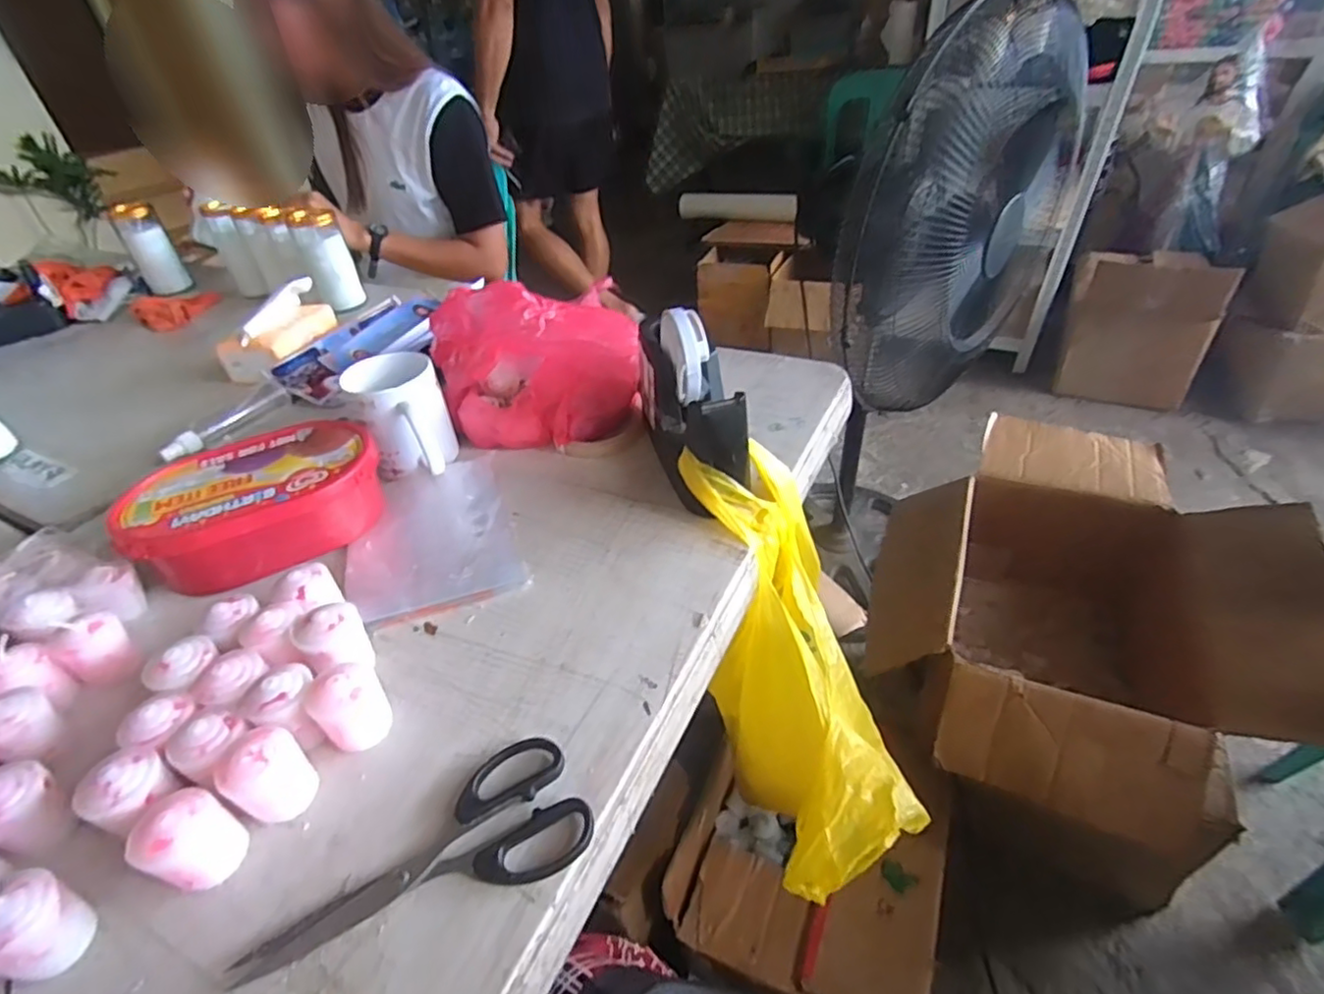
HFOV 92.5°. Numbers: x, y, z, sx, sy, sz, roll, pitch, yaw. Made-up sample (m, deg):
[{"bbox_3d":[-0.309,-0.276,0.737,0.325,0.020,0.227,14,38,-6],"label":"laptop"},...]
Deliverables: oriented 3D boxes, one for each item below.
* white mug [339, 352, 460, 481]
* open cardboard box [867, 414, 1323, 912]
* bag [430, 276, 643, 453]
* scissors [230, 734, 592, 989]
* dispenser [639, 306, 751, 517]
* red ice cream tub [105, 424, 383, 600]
[{"bbox_3d":[-0.236,-0.068,0.583,0.079,0.094,0.091,-19,40,-16],"label":"white mug"},{"bbox_3d":[0.522,0.145,0.824,0.432,0.257,0.528,10,41,20],"label":"open cardboard box"},{"bbox_3d":[-0.130,-0.152,0.657,0.204,0.118,0.221,-13,39,-8],"label":"bag"},{"bbox_3d":[-0.123,0.190,0.328,0.169,0.009,0.071,-23,41,-20],"label":"scissors"},{"bbox_3d":[0.025,-0.077,0.537,0.060,0.130,0.157,-14,39,-9],"label":"dispenser"},{"bbox_3d":[-0.332,0.009,0.537,0.187,0.073,0.136,-20,40,-17],"label":"red ice cream tub"}]

